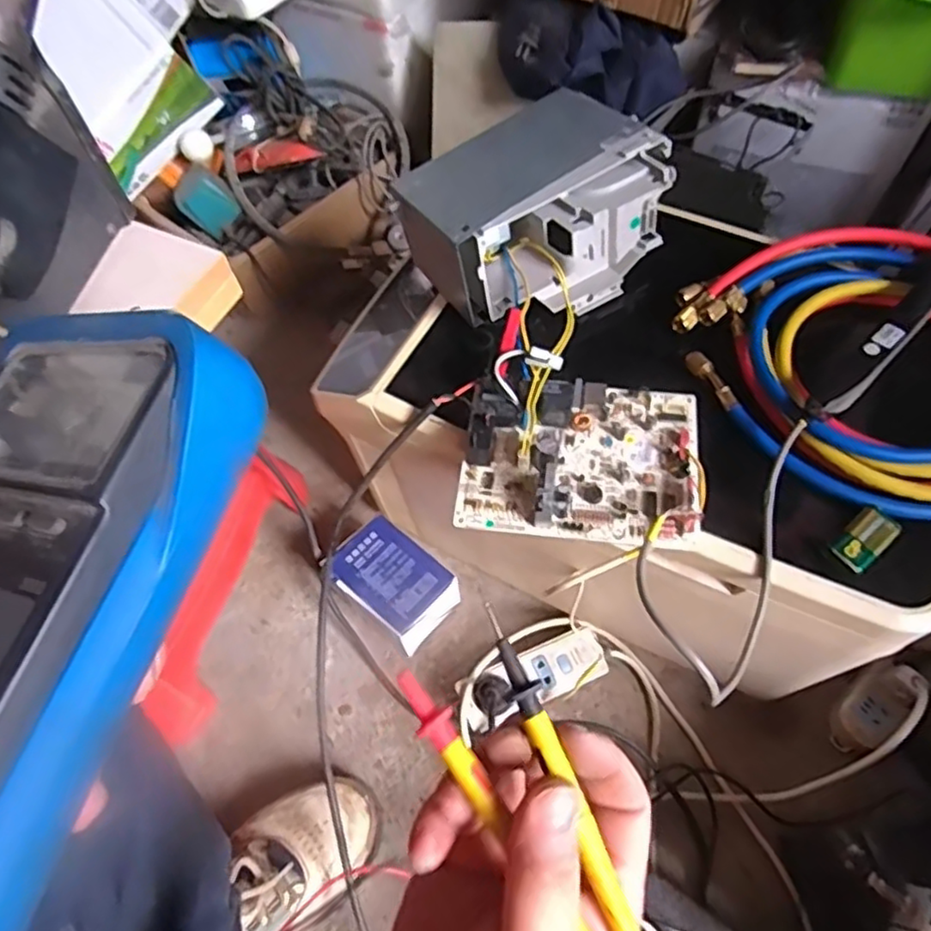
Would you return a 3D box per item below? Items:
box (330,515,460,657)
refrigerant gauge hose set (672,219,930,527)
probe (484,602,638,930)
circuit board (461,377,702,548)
[{"bbox_3d":[-0.077,0.125,0.699,0.122,0.055,0.086,37,68,21],"label":"box"},{"bbox_3d":[0.300,-0.079,0.483,0.230,0.042,0.249,-1,60,2],"label":"refrigerant gauge hose set"},{"bbox_3d":[0.035,0.115,0.231,0.015,0.007,0.137,-23,78,-10],"label":"probe"},{"bbox_3d":[0.081,-0.011,0.464,0.161,0.033,0.124,7,61,7],"label":"circuit board"}]

